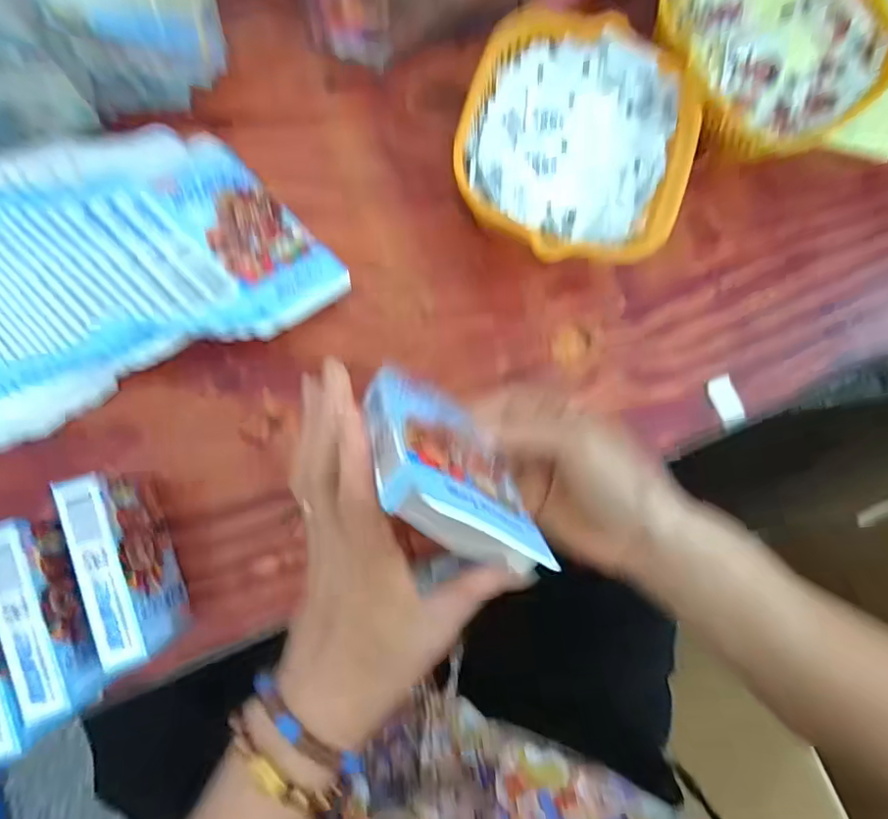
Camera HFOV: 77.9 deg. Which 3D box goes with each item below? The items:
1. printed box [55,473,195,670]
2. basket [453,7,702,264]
[{"bbox_3d":[-0.167,0.080,0.297,0.024,0.074,0.092,-17,88,-8],"label":"printed box"},{"bbox_3d":[0.078,-0.161,0.350,0.135,0.064,0.153,19,83,-5],"label":"basket"}]

